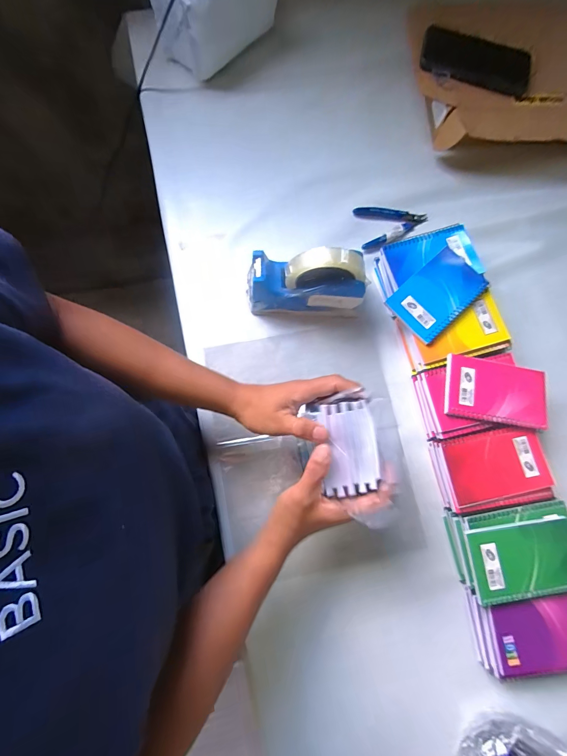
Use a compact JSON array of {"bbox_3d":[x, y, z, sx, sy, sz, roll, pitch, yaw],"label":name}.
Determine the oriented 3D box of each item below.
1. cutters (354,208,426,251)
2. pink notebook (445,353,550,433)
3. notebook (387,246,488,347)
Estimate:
[{"bbox_3d":[0.172,-0.249,0.530,0.116,0.011,0.068,-16,80,-4],"label":"cutters"},{"bbox_3d":[0.279,0.019,0.436,0.133,0.009,0.079,11,78,1],"label":"pink notebook"},{"bbox_3d":[0.215,-0.118,0.461,0.133,0.011,0.080,-41,82,-9],"label":"notebook"}]

